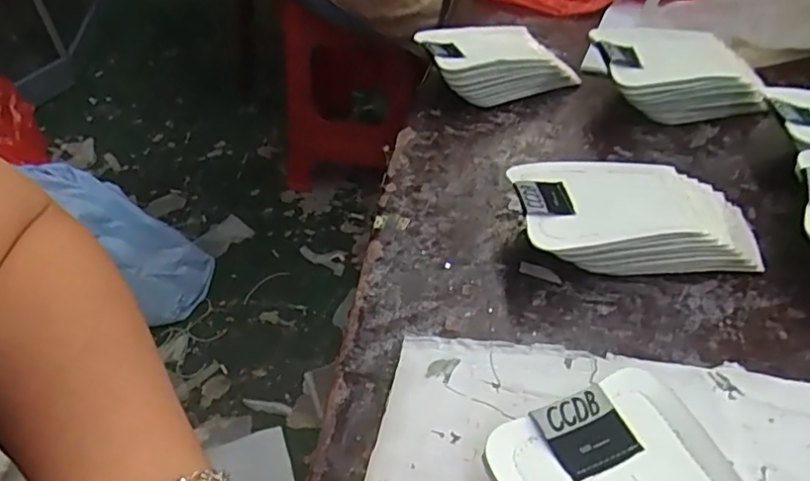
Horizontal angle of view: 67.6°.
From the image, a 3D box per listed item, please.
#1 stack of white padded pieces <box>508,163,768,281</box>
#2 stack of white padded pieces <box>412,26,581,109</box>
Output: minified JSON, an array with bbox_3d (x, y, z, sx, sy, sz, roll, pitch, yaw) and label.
[{"bbox_3d":[0.149,-0.014,0.394,0.155,0.044,0.078,-5,43,-3],"label":"stack of white padded pieces"},{"bbox_3d":[0.084,-0.162,0.551,0.134,0.041,0.089,-14,44,-13],"label":"stack of white padded pieces"}]

